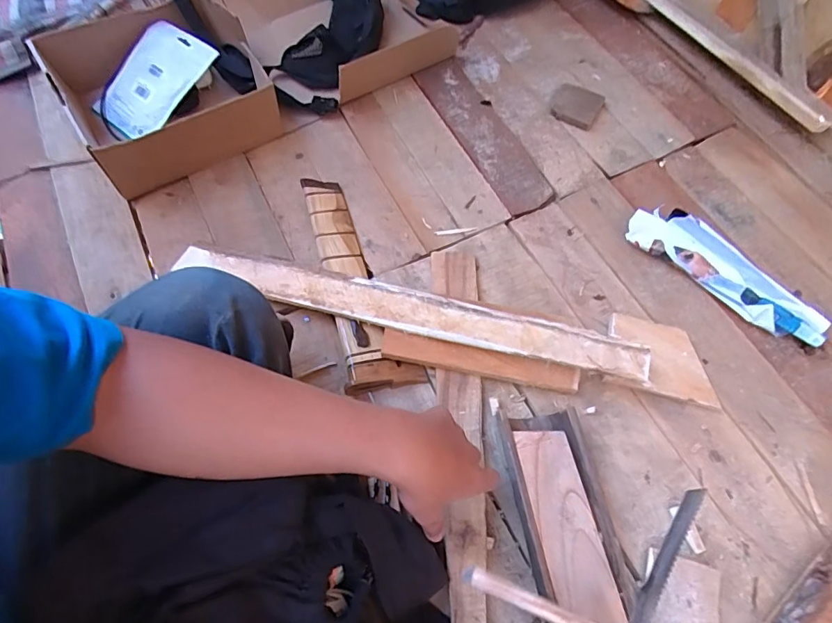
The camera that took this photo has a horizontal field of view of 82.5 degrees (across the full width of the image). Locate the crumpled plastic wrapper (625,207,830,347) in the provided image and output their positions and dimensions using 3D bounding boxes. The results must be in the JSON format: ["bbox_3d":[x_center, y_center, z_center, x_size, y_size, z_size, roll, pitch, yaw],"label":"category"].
[{"bbox_3d":[0.413,-0.055,0.639,0.269,0.048,0.091,39,67,16],"label":"crumpled plastic wrapper"}]

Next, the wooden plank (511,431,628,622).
[{"bbox_3d":[0.164,0.296,0.424,0.063,0.019,0.378,-7,63,-7],"label":"wooden plank"}]

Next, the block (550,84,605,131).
[{"bbox_3d":[0.268,-0.344,0.794,0.076,0.012,0.073,28,65,11],"label":"block"}]

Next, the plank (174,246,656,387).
[{"bbox_3d":[-0.026,-0.005,0.589,0.590,0.023,0.059,12,58,10],"label":"plank"}]

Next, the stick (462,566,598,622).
[{"bbox_3d":[0.110,0.242,0.381,0.151,0.010,0.017,21,64,8],"label":"stick"}]

